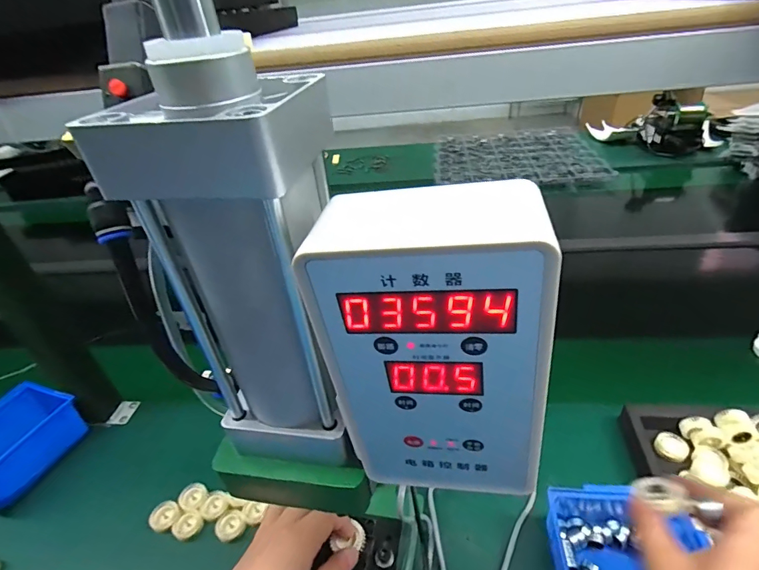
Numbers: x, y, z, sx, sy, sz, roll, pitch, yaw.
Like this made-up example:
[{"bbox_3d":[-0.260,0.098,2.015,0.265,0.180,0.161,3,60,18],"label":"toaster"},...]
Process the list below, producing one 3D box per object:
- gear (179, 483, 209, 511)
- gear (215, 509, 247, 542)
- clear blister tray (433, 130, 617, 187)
[{"bbox_3d":[-0.229,0.260,0.508,0.033,0.009,0.030,-5,35,4],"label":"gear"},{"bbox_3d":[-0.173,0.277,0.478,0.034,0.010,0.033,-5,35,4],"label":"gear"},{"bbox_3d":[0.443,-0.448,1.401,0.489,0.032,0.522,-1,36,9],"label":"clear blister tray"}]

